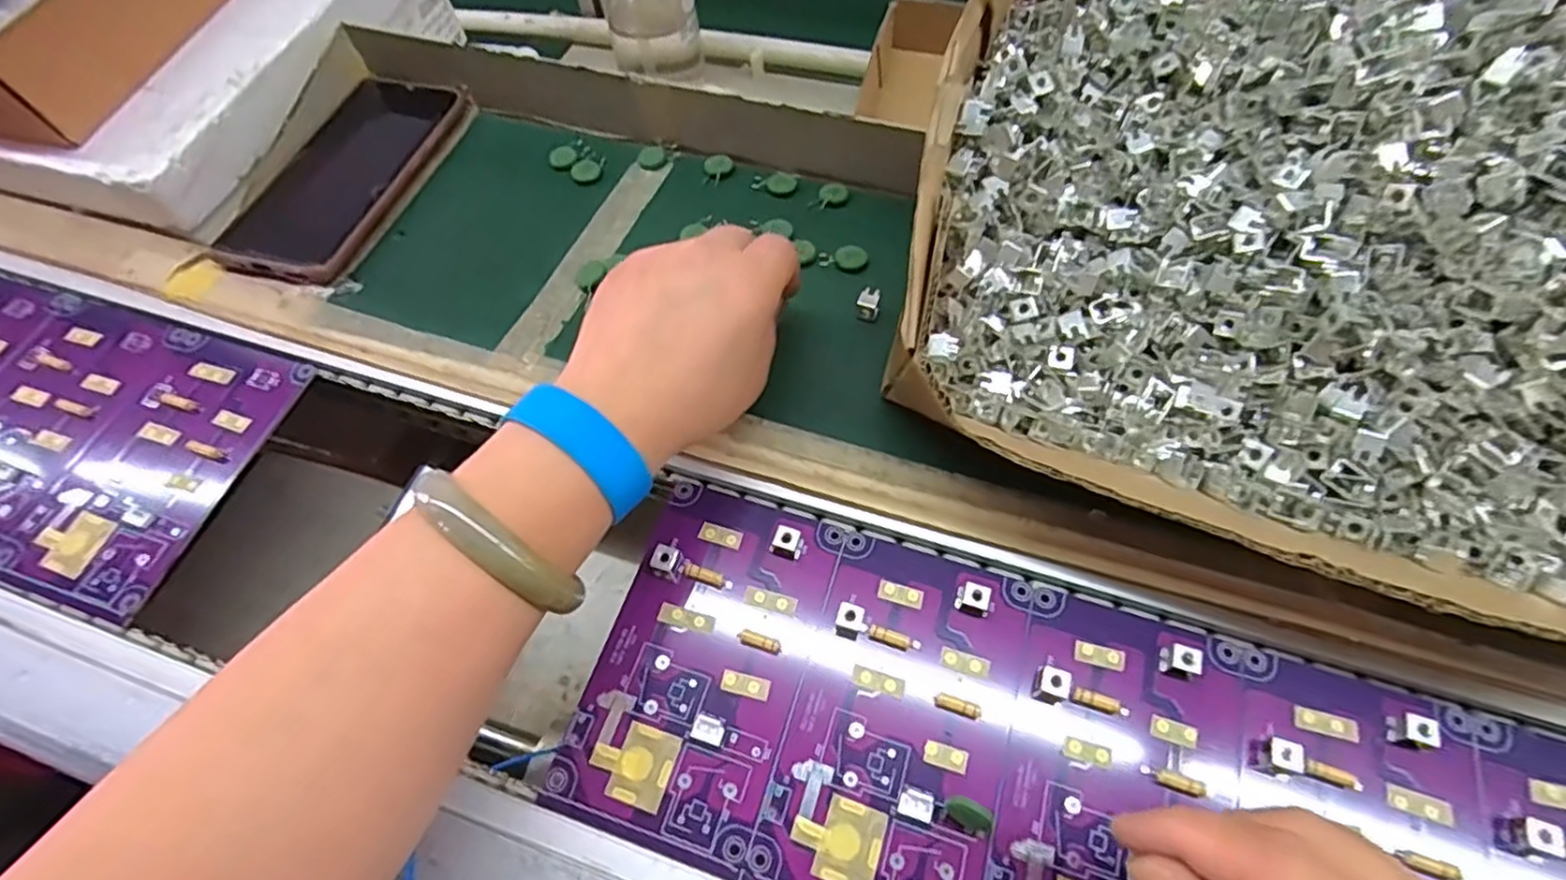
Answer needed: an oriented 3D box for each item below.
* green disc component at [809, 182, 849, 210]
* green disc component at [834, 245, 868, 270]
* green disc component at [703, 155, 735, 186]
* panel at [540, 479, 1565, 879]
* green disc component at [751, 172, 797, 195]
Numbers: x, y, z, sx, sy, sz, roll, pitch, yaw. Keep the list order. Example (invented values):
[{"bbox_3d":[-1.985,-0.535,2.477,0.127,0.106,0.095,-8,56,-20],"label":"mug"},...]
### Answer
[{"bbox_3d":[0.027,-0.139,0.406,0.015,0.004,0.020,37,71,19],"label":"green disc component"},{"bbox_3d":[0.036,-0.097,0.381,0.017,0.006,0.014,-1,61,2],"label":"green disc component"},{"bbox_3d":[-0.039,-0.159,0.419,0.016,0.004,0.021,8,64,7],"label":"green disc component"},{"bbox_3d":[0.165,0.143,0.262,0.491,0.013,0.142,15,65,11],"label":"panel"},{"bbox_3d":[-0.005,-0.151,0.412,0.024,0.004,0.015,12,64,9],"label":"green disc component"}]

